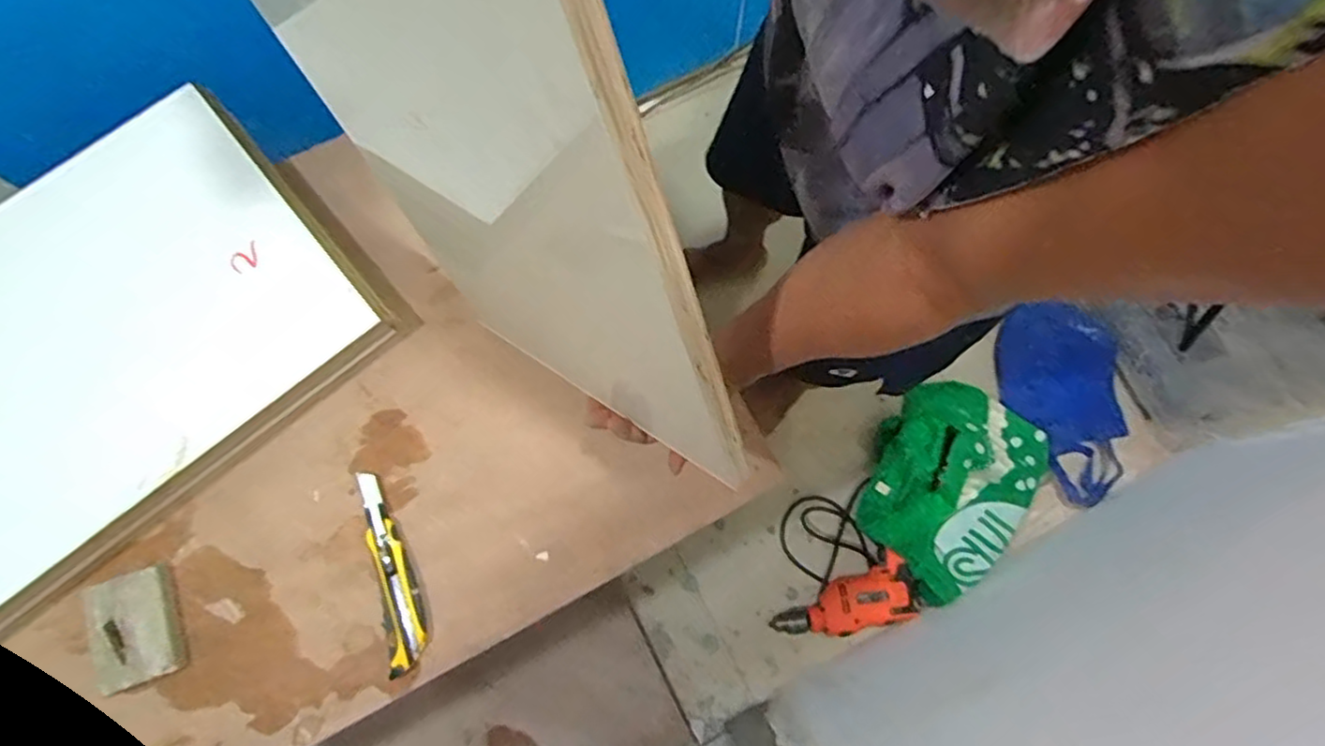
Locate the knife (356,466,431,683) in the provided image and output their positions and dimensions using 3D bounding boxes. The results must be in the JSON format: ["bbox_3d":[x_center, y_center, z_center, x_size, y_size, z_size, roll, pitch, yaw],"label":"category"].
[{"bbox_3d":[-0.278,0.199,0.682,0.046,0.017,0.202,-18,74,-3],"label":"knife"}]

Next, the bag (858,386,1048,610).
[{"bbox_3d":[0.484,0.193,1.147,0.256,0.112,0.349,32,77,11],"label":"bag"}]

